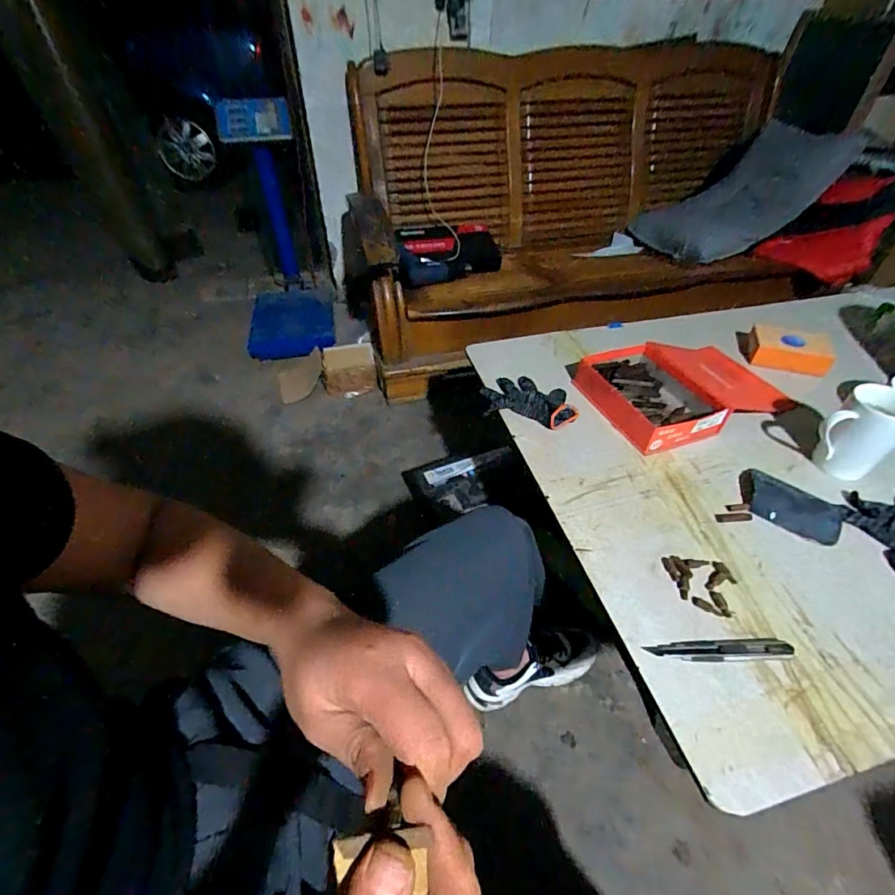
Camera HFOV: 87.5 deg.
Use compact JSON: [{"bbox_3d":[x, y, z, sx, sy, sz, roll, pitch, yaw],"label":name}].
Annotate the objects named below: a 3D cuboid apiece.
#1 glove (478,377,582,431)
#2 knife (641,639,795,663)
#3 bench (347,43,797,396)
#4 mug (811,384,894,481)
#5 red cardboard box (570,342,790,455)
[{"bbox_3d":[0.141,-0.085,0.808,0.168,0.037,0.113,15,47,14],"label":"glove"},{"bbox_3d":[0.296,0.221,0.507,0.153,0.007,0.023,-1,45,-2],"label":"knife"},{"bbox_3d":[0.455,-0.817,1.562,1.475,0.718,0.836,-6,45,-6],"label":"bench"},{"bbox_3d":[0.586,-0.015,0.669,0.094,0.114,0.079,-26,50,-24],"label":"mug"},{"bbox_3d":[0.413,-0.110,0.822,0.338,0.056,0.217,-15,47,-15],"label":"red cardboard box"}]

